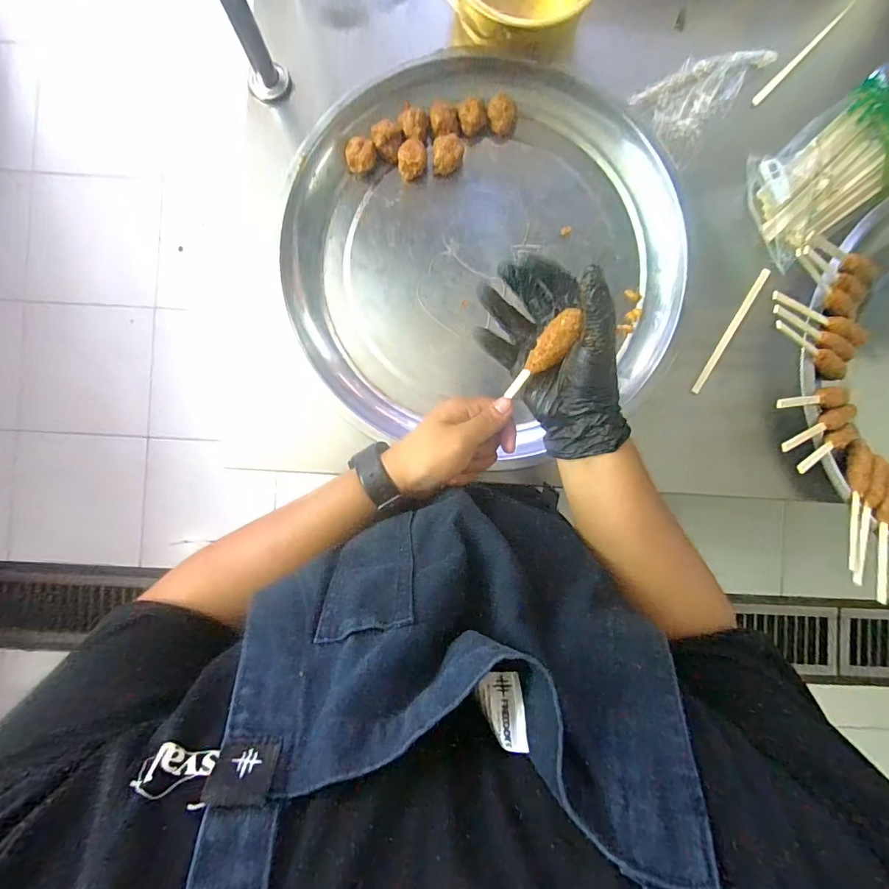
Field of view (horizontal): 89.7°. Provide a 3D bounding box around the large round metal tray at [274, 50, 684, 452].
[{"bbox_3d":[0.043,-0.219,0.537,0.464,0.042,0.456,11,89,-1],"label":"large round metal tray"}]

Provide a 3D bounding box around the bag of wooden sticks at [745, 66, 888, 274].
[{"bbox_3d":[0.488,-0.343,0.541,0.280,0.038,0.136,-35,90,-1],"label":"bag of wooden sticks"}]

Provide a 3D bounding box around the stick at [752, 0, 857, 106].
[{"bbox_3d":[0.452,-0.493,0.558,0.010,0.012,0.182,45,88,0],"label":"stick"}]

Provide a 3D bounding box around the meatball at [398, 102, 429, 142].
[{"bbox_3d":[-0.037,-0.383,0.537,0.031,0.029,0.039,16,89,-1],"label":"meatball"}]

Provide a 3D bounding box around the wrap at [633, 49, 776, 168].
[{"bbox_3d":[0.329,-0.436,0.554,0.173,0.014,0.097,-36,90,-2],"label":"wrap"}]

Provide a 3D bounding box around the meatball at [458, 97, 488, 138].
[{"bbox_3d":[0.034,-0.392,0.535,0.033,0.029,0.026,8,89,-1],"label":"meatball"}]

